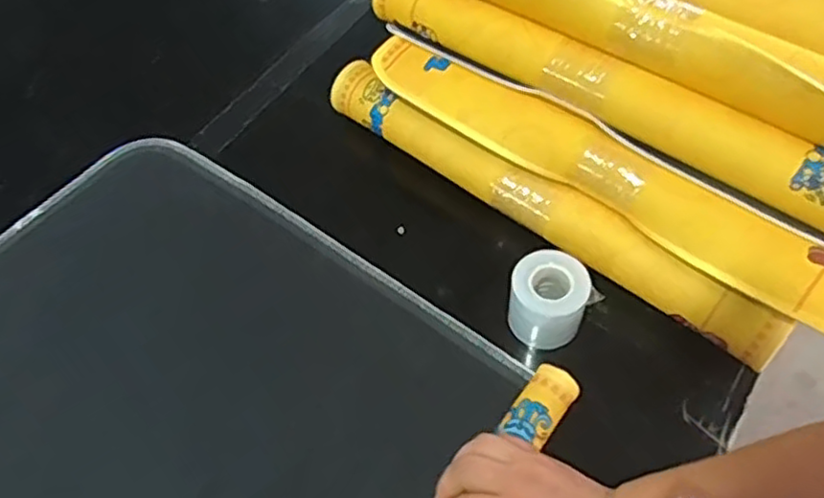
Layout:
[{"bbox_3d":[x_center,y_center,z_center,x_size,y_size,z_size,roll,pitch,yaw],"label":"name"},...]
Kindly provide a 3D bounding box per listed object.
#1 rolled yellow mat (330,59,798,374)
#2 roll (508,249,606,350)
[{"bbox_3d":[0.111,-0.053,0.641,0.504,0.053,0.042,35,66,24],"label":"rolled yellow mat"},{"bbox_3d":[0.120,0.047,0.579,0.066,0.063,0.066,-40,63,-20],"label":"roll"}]

